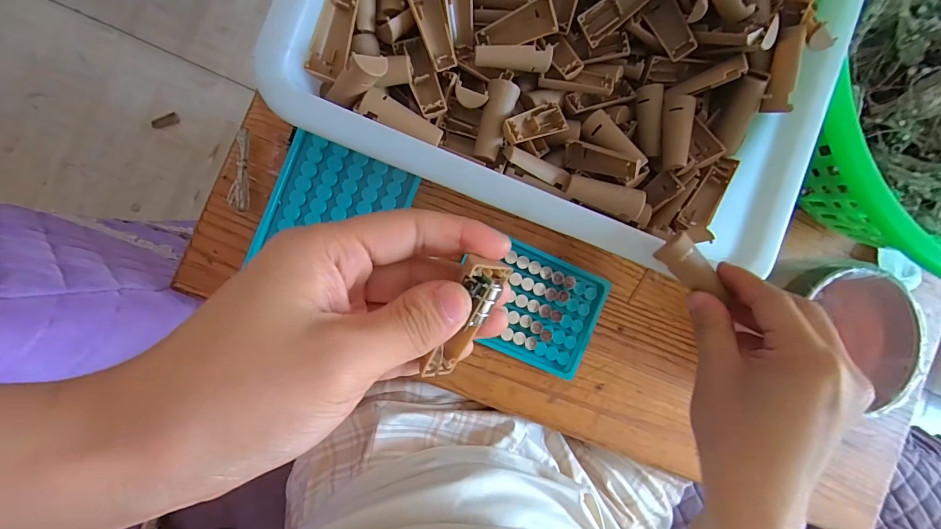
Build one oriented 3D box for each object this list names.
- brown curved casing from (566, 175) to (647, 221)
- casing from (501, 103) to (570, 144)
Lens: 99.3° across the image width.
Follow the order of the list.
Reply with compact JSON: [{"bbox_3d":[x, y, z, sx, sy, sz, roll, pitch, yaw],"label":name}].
[{"bbox_3d":[0.090,-0.046,0.264,0.049,0.007,0.017,20,88,11],"label":"brown curved casing"},{"bbox_3d":[0.040,-0.091,0.262,0.052,0.012,0.020,-27,96,-33],"label":"casing"}]

